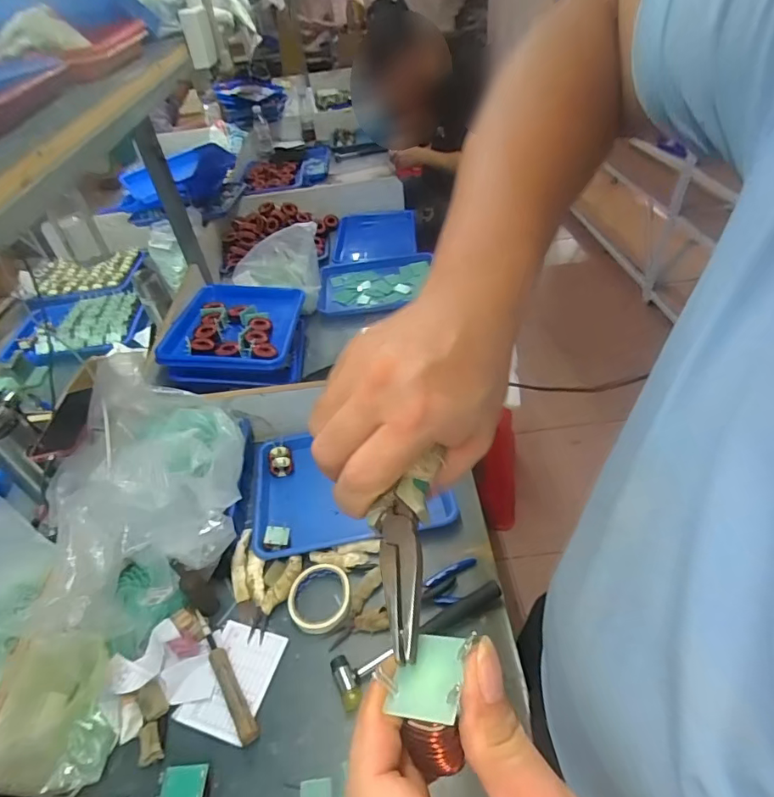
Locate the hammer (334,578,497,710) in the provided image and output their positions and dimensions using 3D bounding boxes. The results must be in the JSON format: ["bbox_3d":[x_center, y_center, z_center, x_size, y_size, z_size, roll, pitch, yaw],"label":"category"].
[{"bbox_3d":[0.049,0.324,0.641,0.246,0.029,0.067,-18,45,-11],"label":"hammer"}]

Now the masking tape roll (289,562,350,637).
[{"bbox_3d":[-0.099,0.287,0.702,0.089,0.020,0.099,-9,44,-2],"label":"masking tape roll"}]

